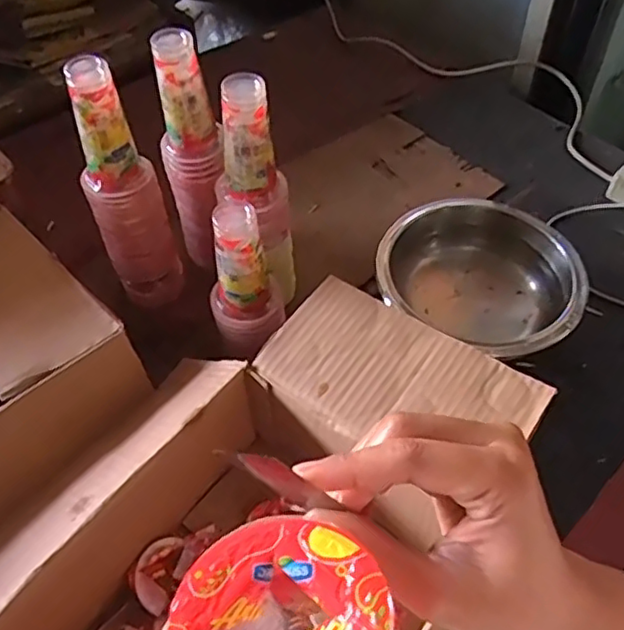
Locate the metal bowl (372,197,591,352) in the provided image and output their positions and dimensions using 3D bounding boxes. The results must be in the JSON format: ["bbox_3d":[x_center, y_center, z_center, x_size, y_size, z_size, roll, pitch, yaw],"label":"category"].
[{"bbox_3d":[0.198,-0.034,0.725,0.198,0.089,0.195,0,52,-1],"label":"metal bowl"}]

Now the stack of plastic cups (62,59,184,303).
[{"bbox_3d":[-0.192,-0.122,0.659,0.072,0.271,0.065,13,53,9],"label":"stack of plastic cups"}]

